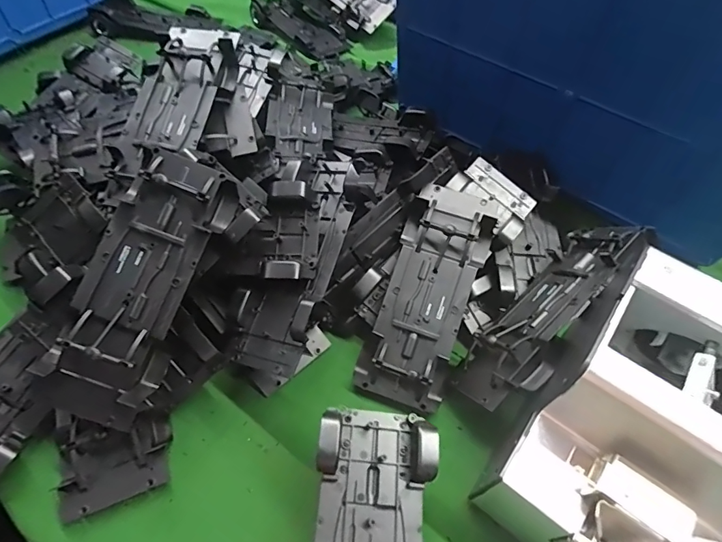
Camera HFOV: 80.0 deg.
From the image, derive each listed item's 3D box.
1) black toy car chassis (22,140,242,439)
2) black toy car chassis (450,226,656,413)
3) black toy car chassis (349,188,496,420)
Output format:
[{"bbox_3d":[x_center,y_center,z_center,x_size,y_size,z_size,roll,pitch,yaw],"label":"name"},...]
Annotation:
[{"bbox_3d":[-0.165,0.006,0.318,0.078,0.049,0.197,19,80,10],"label":"black toy car chassis"},{"bbox_3d":[0.150,0.030,0.351,0.188,0.069,0.026,-46,110,-12],"label":"black toy car chassis"},{"bbox_3d":[0.059,0.019,0.382,0.076,0.033,0.194,19,79,10],"label":"black toy car chassis"}]

